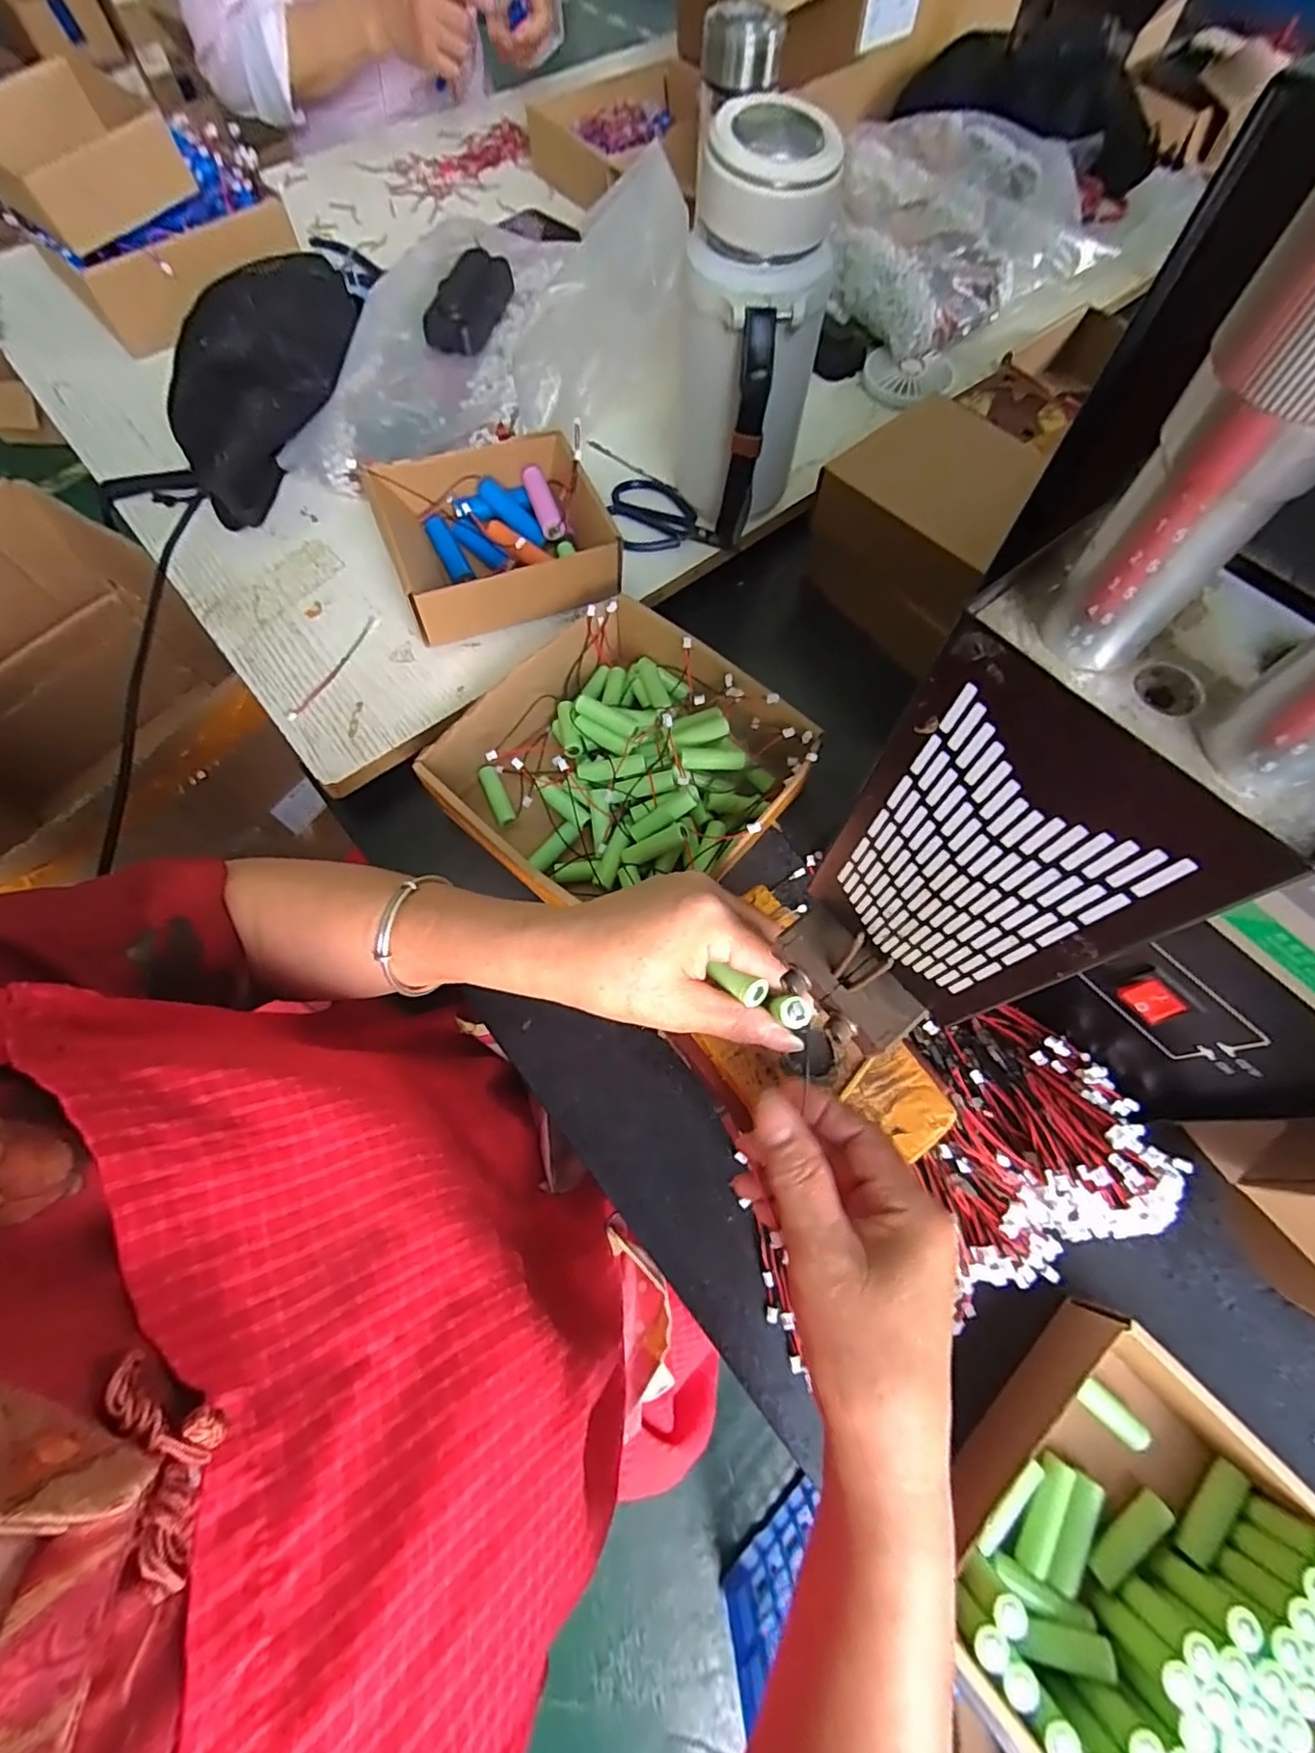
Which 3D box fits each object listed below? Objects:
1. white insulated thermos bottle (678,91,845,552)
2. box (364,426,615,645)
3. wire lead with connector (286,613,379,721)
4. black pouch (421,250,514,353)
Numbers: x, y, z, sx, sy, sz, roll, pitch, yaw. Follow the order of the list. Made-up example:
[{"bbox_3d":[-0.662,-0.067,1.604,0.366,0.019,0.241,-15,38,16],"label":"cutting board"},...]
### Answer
[{"bbox_3d":[0.065,-0.372,0.468,0.091,0.247,0.136,5,68,1],"label":"white insulated thermos bottle"},{"bbox_3d":[-0.125,-0.264,0.496,0.163,0.054,0.154,-21,70,-9],"label":"box"},{"bbox_3d":[-0.243,-0.159,0.479,0.011,0.004,0.109,24,70,9],"label":"wire lead with connector"},{"bbox_3d":[-0.162,-0.500,0.552,0.050,0.031,0.105,13,69,5],"label":"black pouch"}]

